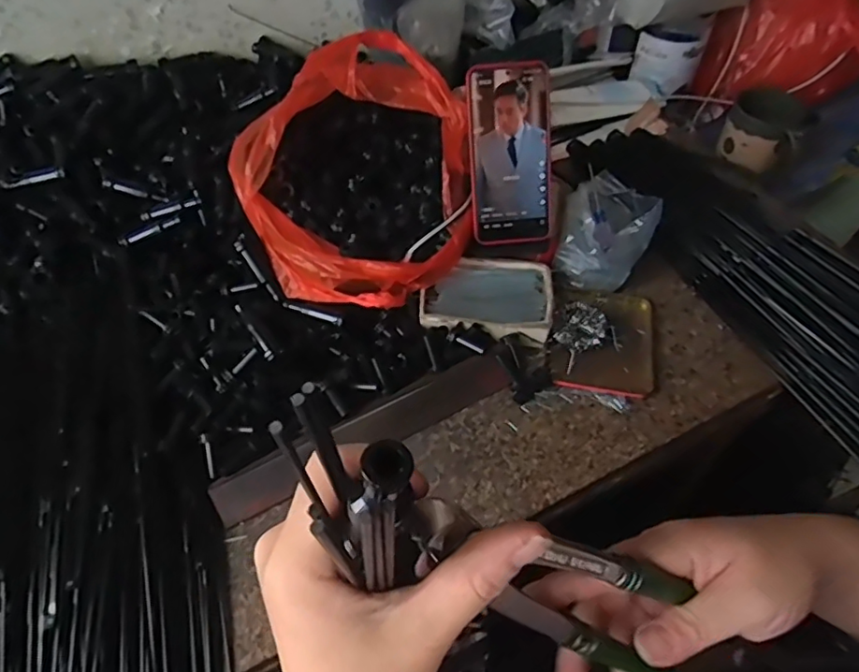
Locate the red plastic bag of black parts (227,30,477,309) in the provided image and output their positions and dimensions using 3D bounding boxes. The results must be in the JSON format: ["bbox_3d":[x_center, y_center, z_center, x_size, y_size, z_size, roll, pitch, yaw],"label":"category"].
[{"bbox_3d":[-0.066,-0.158,0.562,0.222,0.141,0.231,-26,58,-17],"label":"red plastic bag of black parts"}]

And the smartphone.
[{"bbox_3d":[0.078,-0.171,0.553,0.079,0.161,0.009,-7,17,-1],"label":"smartphone"}]

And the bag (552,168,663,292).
[{"bbox_3d":[0.187,-0.113,0.618,0.095,0.053,0.122,21,57,15],"label":"bag"}]

